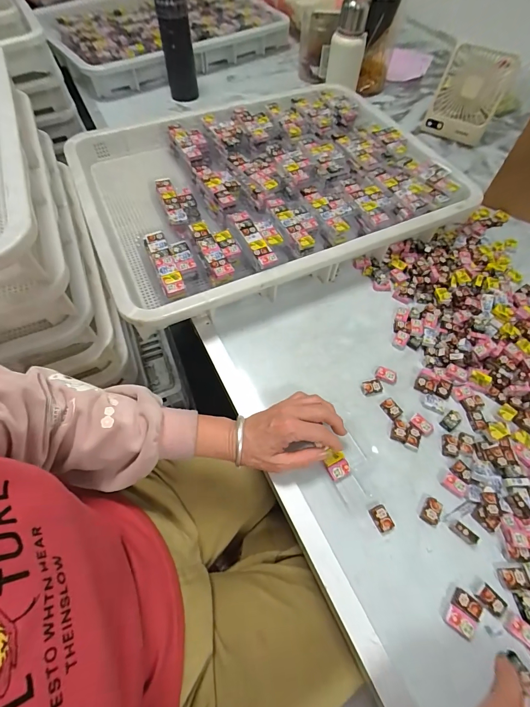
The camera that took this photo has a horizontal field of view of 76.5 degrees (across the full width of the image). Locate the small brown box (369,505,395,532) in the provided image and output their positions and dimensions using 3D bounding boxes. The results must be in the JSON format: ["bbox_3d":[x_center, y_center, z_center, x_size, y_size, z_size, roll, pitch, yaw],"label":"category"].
[{"bbox_3d":[0.130,0.183,0.374,0.019,0.007,0.025,-19,61,-11],"label":"small brown box"}]

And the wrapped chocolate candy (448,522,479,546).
[{"bbox_3d":[0.216,0.194,0.363,0.027,0.015,0.009,40,67,21],"label":"wrapped chocolate candy"}]

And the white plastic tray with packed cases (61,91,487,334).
[{"bbox_3d":[-0.008,-0.306,0.622,0.587,0.084,0.470,-23,61,-13],"label":"white plastic tray with packed cases"}]

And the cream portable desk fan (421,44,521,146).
[{"bbox_3d":[0.458,-0.581,0.760,0.139,0.171,0.058,34,34,24],"label":"cream portable desk fan"}]

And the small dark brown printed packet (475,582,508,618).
[{"bbox_3d":[0.227,0.247,0.335,0.018,0.005,0.029,-38,66,-20],"label":"small dark brown printed packet"}]

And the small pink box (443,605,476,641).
[{"bbox_3d":[0.190,0.262,0.327,0.028,0.006,0.017,35,65,19],"label":"small pink box"}]

